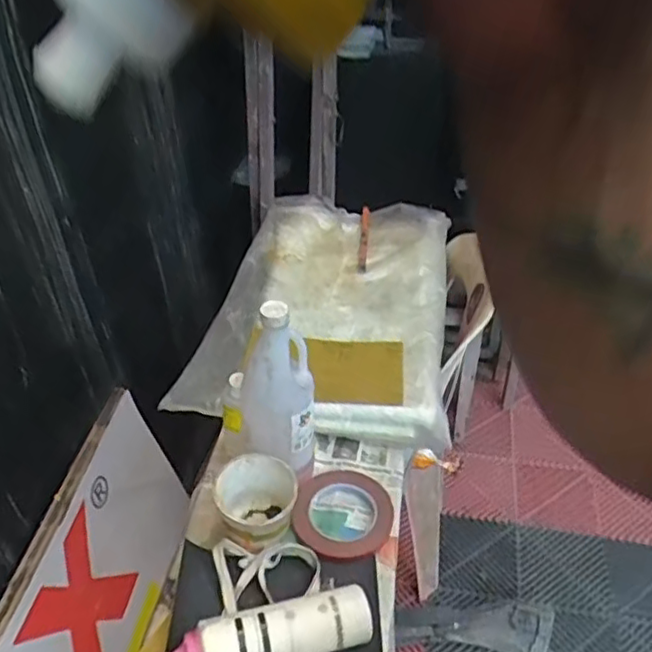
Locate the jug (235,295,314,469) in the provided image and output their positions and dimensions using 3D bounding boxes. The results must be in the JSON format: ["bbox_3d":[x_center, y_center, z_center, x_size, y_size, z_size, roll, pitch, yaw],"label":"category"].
[{"bbox_3d":[-0.058,0.083,0.744,0.089,0.236,0.069,-4,39,-3],"label":"jug"}]

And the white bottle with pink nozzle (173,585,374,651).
[{"bbox_3d":[-0.056,0.301,0.635,0.208,0.052,0.052,-12,40,-12],"label":"white bottle with pink nozzle"}]

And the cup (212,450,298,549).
[{"bbox_3d":[-0.081,0.206,0.746,0.084,0.073,0.084,-1,39,1],"label":"cup"}]

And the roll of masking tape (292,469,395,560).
[{"bbox_3d":[0.022,0.219,0.779,0.112,0.017,0.122,-1,39,1],"label":"roll of masking tape"}]

